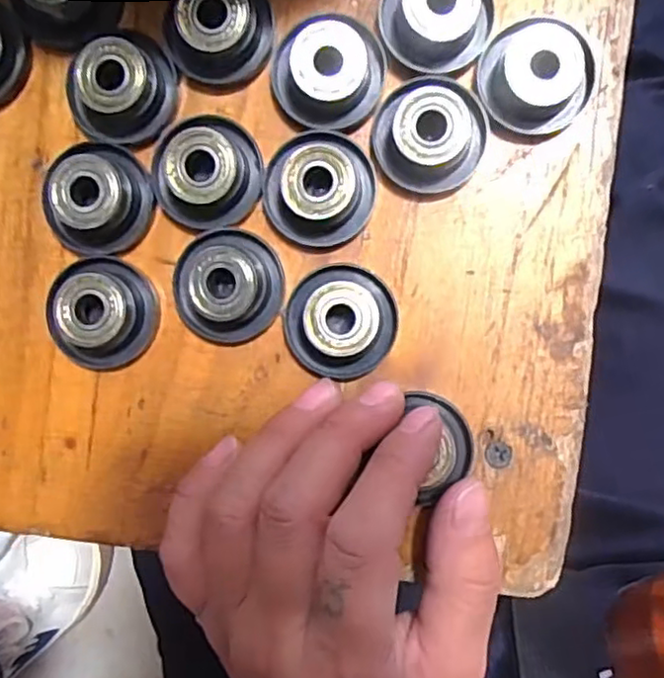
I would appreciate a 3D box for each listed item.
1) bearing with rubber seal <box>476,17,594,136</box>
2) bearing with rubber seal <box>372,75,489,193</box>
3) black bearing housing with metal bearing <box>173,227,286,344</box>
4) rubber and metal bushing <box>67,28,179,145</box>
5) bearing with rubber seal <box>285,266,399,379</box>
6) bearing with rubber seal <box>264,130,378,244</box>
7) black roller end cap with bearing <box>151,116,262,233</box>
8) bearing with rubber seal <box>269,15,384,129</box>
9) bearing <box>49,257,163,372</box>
[{"bbox_3d":[0.057,-0.074,0.186,0.029,0.015,0.030,0,96,-1],"label":"bearing with rubber seal"},{"bbox_3d":[0.030,-0.060,0.189,0.032,0.011,0.032,0,96,-1],"label":"bearing with rubber seal"},{"bbox_3d":[-0.031,-0.015,0.191,0.031,0.013,0.032,0,96,-1],"label":"black bearing housing with metal bearing"},{"bbox_3d":[-0.061,-0.074,0.192,0.028,0.014,0.032,28,95,-4],"label":"rubber and metal bushing"},{"bbox_3d":[0.003,-0.005,0.190,0.033,0.016,0.032,0,96,-1],"label":"bearing with rubber seal"},{"bbox_3d":[-0.003,-0.043,0.190,0.031,0.014,0.032,0,96,-1],"label":"bearing with rubber seal"},{"bbox_3d":[-0.036,-0.049,0.191,0.028,0.015,0.032,-1,96,0],"label":"black roller end cap with bearing"},{"bbox_3d":[-0.001,-0.077,0.190,0.032,0.013,0.028,6,96,-1],"label":"bearing with rubber seal"},{"bbox_3d":[-0.068,-0.007,0.193,0.030,0.015,0.033,-2,96,0],"label":"bearing"}]

